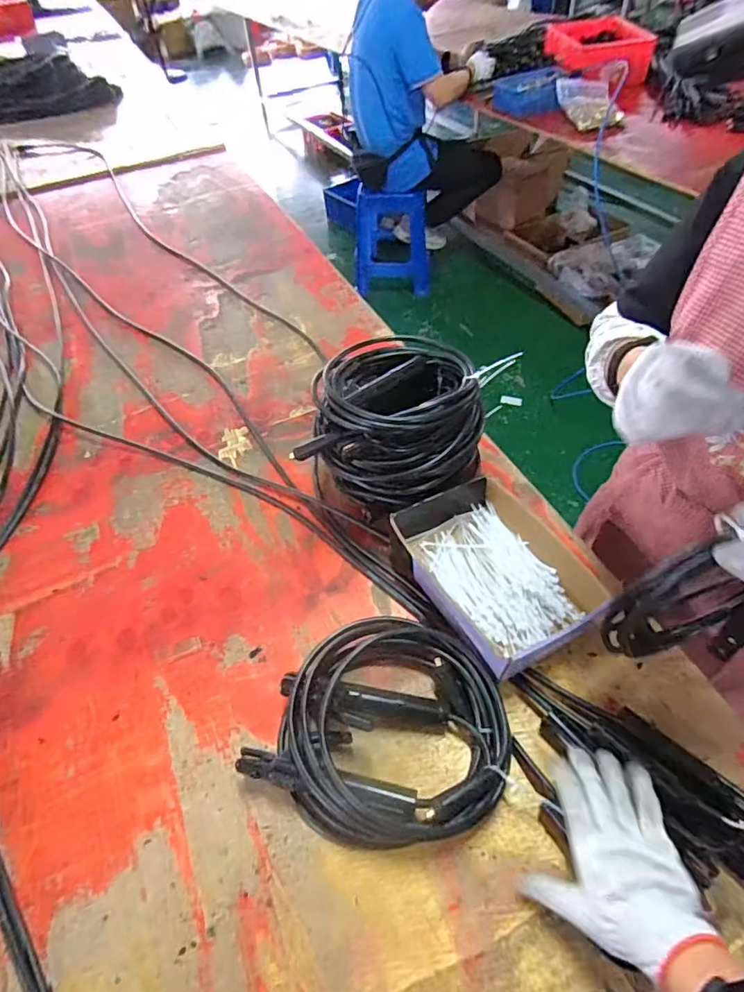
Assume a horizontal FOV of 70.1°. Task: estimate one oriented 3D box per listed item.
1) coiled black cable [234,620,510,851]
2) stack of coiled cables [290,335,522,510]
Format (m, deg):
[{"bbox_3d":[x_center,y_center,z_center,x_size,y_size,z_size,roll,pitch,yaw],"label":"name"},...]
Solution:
[{"bbox_3d":[0.025,0.253,0.601,0.261,0.066,0.251,17,55,18],"label":"coiled black cable"},{"bbox_3d":[0.044,-0.093,0.799,0.230,0.192,0.223,12,53,14],"label":"stack of coiled cables"}]

